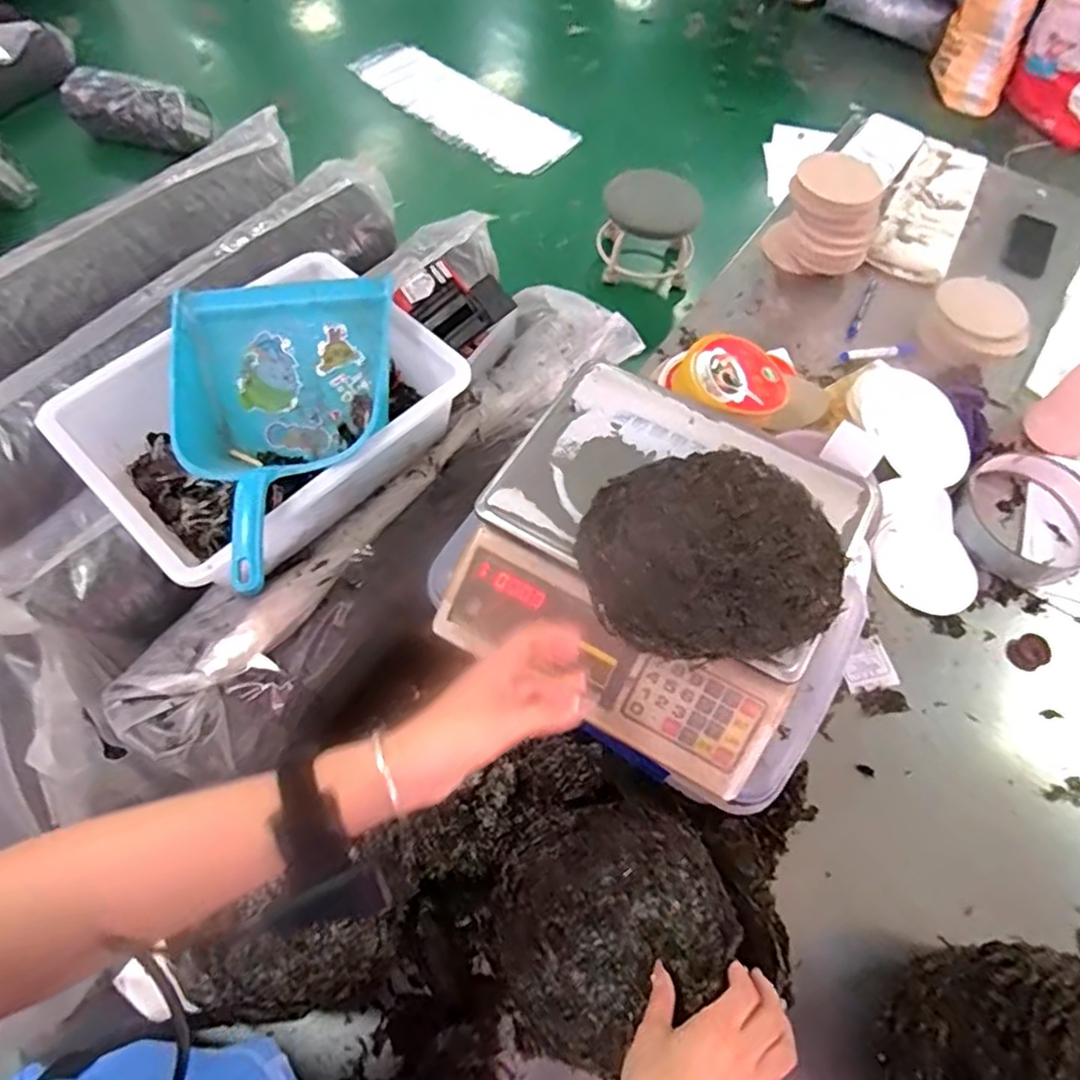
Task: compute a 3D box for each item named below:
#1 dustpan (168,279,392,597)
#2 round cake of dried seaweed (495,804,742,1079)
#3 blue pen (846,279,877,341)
[{"bbox_3d":[-0.275,-0.102,0.671,0.220,0.107,0.324,0,61,-2],"label":"dustpan"},{"bbox_3d":[0.058,0.321,0.564,0.190,0.043,0.167,-31,68,-18],"label":"round cake of dried seaweed"},{"bbox_3d":[0.550,-0.394,1.127,0.016,0.015,0.152,28,64,11],"label":"blue pen"}]

